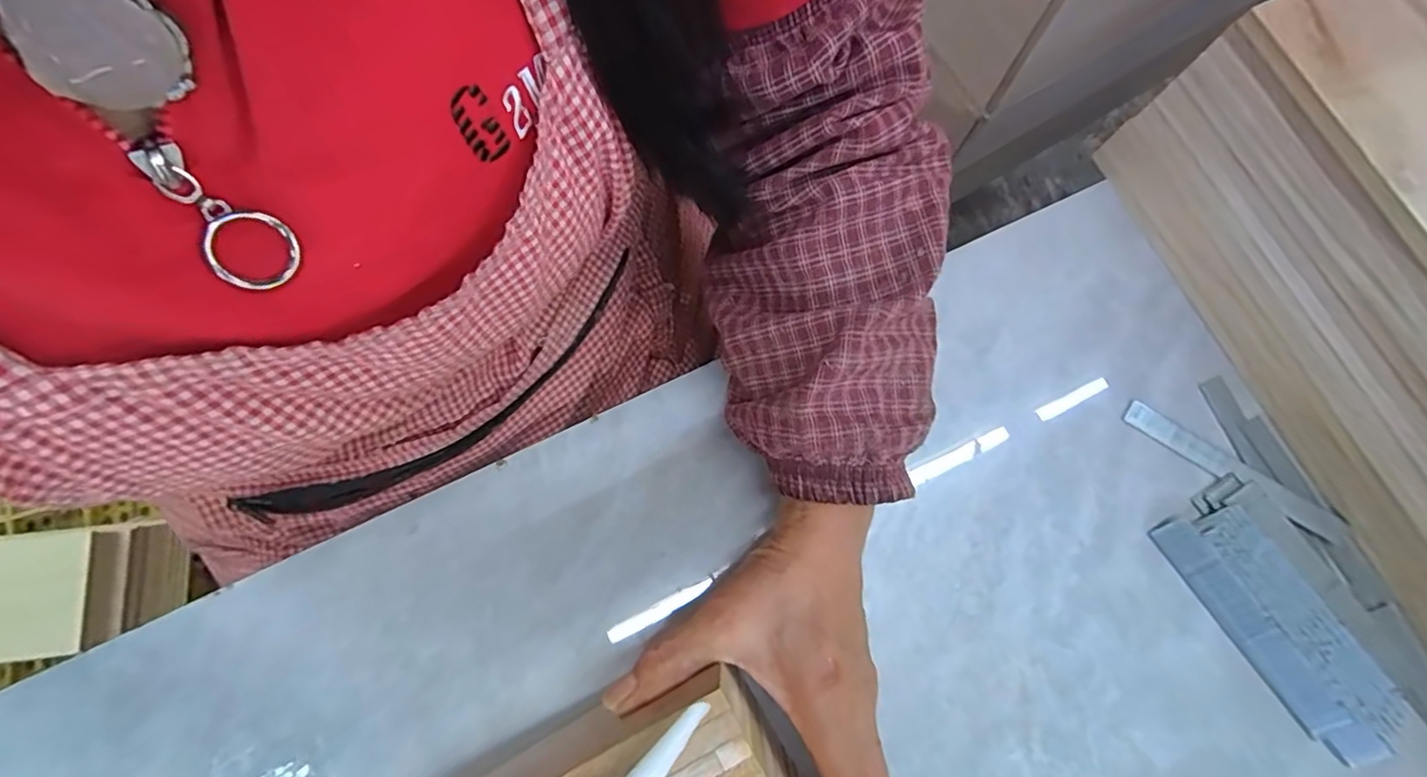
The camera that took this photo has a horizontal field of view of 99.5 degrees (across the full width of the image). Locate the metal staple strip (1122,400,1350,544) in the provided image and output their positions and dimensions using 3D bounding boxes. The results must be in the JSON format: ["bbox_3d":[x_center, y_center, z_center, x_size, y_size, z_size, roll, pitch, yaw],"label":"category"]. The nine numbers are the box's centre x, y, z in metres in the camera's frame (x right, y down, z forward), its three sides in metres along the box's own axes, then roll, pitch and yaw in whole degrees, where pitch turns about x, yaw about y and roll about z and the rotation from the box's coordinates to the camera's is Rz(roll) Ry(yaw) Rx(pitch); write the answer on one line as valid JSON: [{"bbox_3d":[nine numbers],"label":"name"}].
[{"bbox_3d":[0.273,0.043,0.318,0.116,0.004,0.014,34,80,9],"label":"metal staple strip"}]

